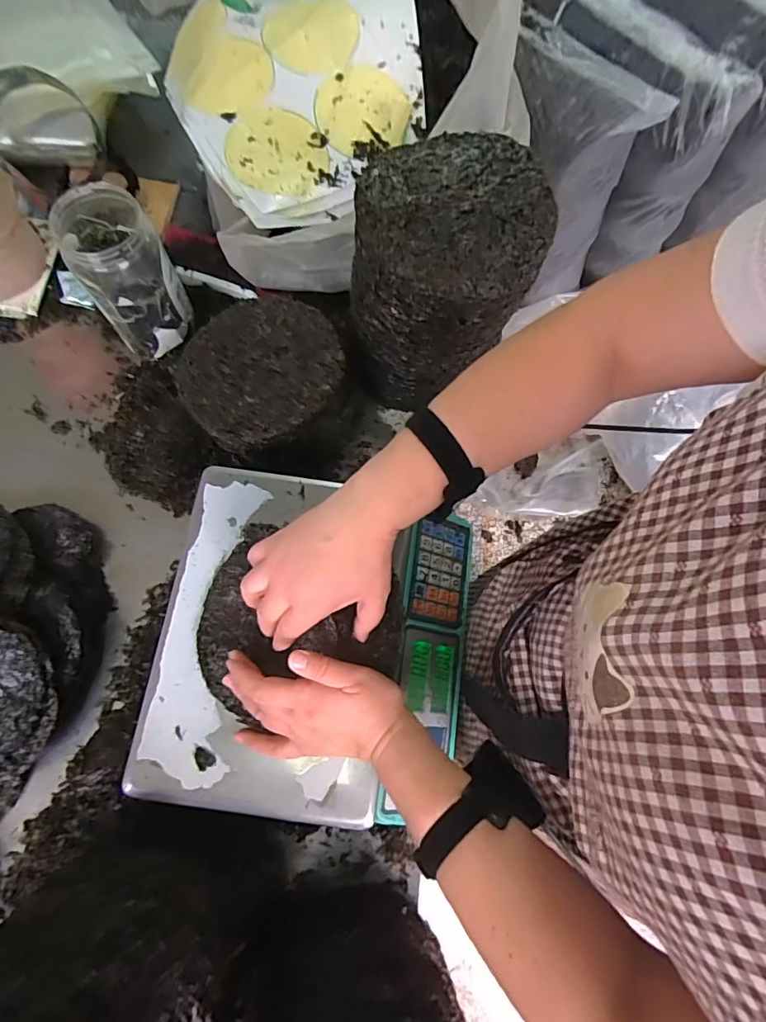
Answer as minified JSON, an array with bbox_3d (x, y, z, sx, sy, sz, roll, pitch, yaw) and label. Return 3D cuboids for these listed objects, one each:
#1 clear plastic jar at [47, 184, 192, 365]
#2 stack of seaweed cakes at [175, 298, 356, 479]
[{"bbox_3d":[-0.353,-0.325,0.718,0.112,0.214,0.134,-30,76,-10],"label":"clear plastic jar"},{"bbox_3d":[-0.153,-0.156,0.698,0.203,0.173,0.207,-30,76,-10],"label":"stack of seaweed cakes"}]

